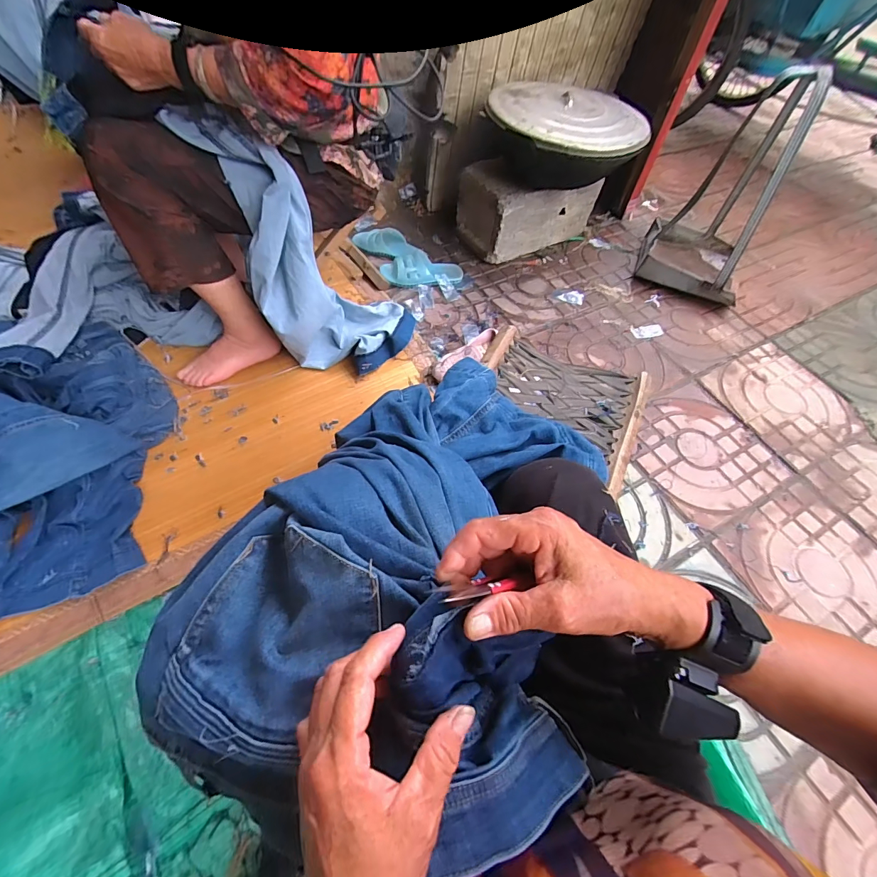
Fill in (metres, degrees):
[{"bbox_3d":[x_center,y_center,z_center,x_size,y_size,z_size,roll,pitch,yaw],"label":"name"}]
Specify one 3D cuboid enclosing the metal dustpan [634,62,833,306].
[{"bbox_3d":[0.761,-0.637,1.058,0.272,0.495,0.309,28,60,13],"label":"metal dustpan"}]

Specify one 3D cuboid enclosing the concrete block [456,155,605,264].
[{"bbox_3d":[0.261,-0.686,1.206,0.370,0.207,0.191,-24,63,-18],"label":"concrete block"}]

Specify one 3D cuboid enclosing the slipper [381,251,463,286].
[{"bbox_3d":[-0.042,-0.459,1.122,0.223,0.053,0.089,-7,59,-9],"label":"slipper"}]

